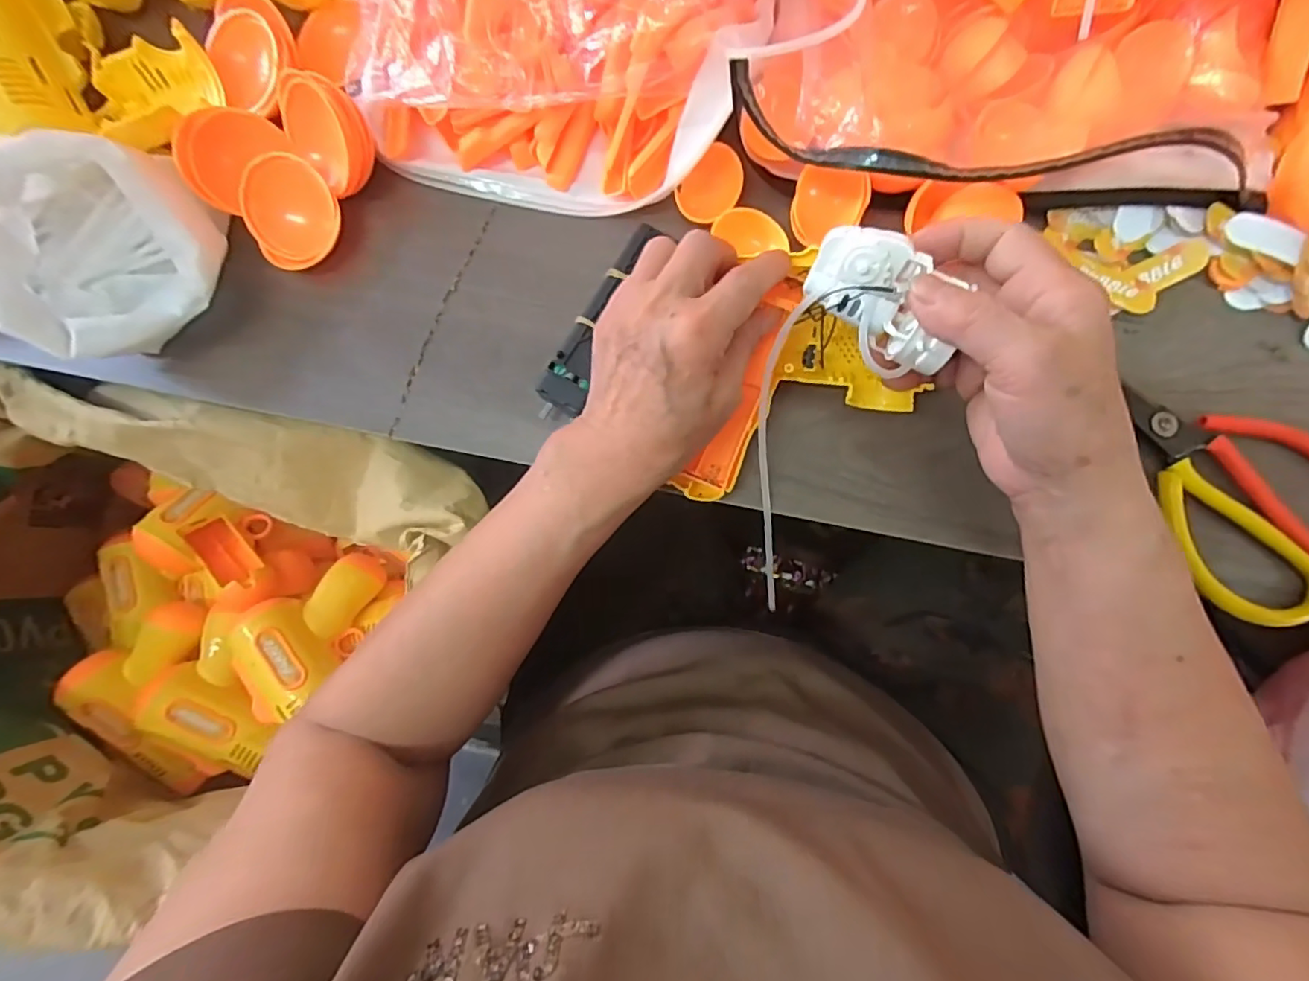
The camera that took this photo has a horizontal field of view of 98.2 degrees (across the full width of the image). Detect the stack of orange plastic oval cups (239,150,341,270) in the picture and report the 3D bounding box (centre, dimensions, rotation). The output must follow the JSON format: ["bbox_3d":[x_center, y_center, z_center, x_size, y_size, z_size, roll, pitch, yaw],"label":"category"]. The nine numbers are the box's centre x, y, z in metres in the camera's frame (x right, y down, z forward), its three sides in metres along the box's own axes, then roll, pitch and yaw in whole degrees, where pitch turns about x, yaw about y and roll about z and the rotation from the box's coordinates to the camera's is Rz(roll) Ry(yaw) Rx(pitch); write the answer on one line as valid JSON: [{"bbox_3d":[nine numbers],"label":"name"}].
[{"bbox_3d":[-0.212,-0.163,0.333,0.053,0.018,0.059,-5,110,9],"label":"stack of orange plastic oval cups"}]

